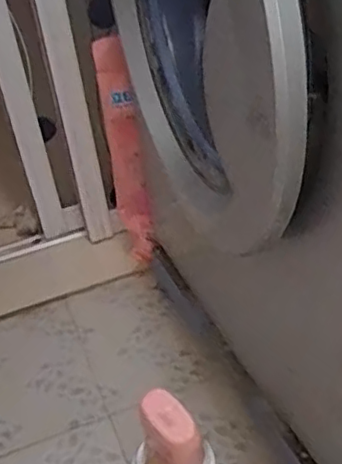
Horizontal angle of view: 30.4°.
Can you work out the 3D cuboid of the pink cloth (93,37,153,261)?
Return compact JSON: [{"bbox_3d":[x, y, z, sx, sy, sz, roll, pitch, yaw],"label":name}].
[{"bbox_3d":[-0.077,-0.133,1.068,0.049,0.386,0.071,-17,34,-10],"label":"pink cloth"}]

